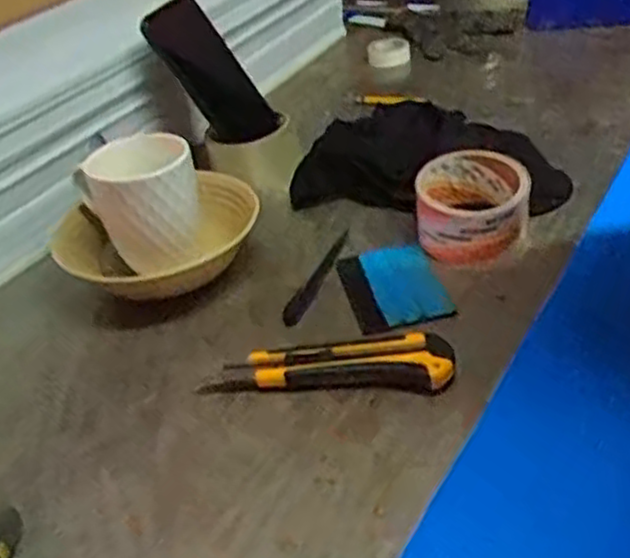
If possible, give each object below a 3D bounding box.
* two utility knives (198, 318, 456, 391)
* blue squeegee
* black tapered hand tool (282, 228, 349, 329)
[{"bbox_3d":[0.009,0.060,0.516,0.163,0.020,0.038,-4,36,6],"label":"two utility knives"},{"bbox_3d":[0.061,0.003,0.607,0.070,0.004,0.103,-11,35,-5],"label":"blue squeegee"},{"bbox_3d":[0.001,-0.002,0.628,0.017,0.006,0.121,9,39,22],"label":"black tapered hand tool"}]

